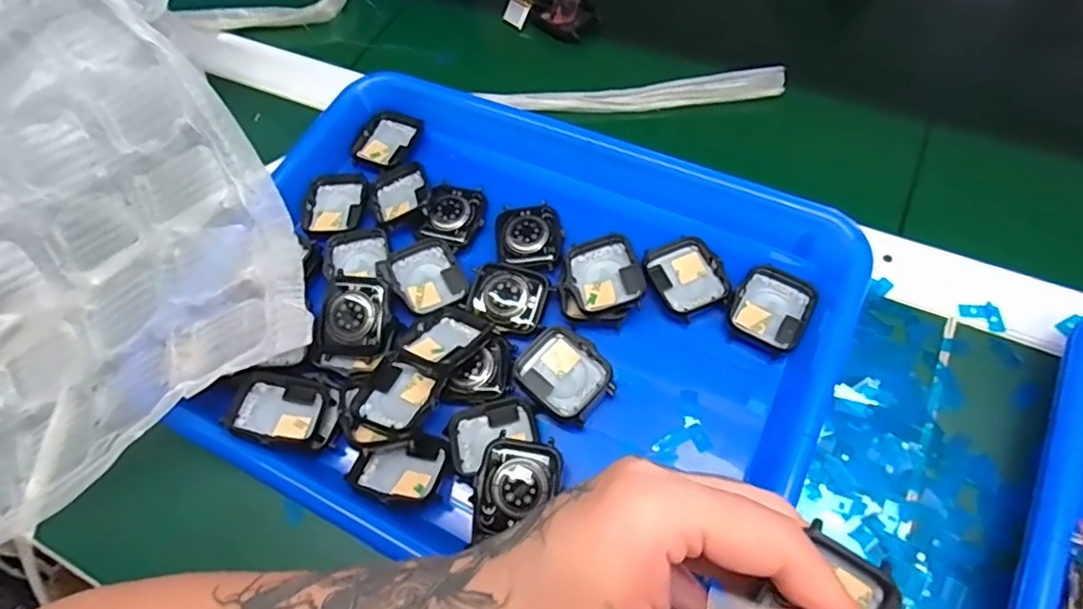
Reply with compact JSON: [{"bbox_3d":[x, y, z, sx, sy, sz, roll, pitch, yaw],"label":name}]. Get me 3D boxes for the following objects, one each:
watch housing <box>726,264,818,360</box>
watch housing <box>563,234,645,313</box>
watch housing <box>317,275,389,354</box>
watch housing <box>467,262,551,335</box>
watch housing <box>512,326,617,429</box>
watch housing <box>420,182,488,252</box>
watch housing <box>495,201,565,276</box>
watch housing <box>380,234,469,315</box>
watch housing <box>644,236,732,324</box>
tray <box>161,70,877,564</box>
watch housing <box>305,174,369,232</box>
[{"bbox_3d":[0.120,0.002,0.318,0.038,0.009,0.043,25,69,19],"label":"watch housing"},{"bbox_3d":[0.033,-0.016,0.328,0.038,0.011,0.043,-14,62,0],"label":"watch housing"},{"bbox_3d":[-0.100,0.006,0.326,0.036,0.007,0.041,4,85,2],"label":"watch housing"},{"bbox_3d":[-0.018,-0.004,0.330,0.041,0.009,0.035,15,66,15],"label":"watch housing"},{"bbox_3d":[0.011,0.035,0.305,0.046,0.009,0.039,38,73,23],"label":"watch housing"},{"bbox_3d":[-0.052,-0.054,0.360,0.033,0.010,0.042,12,67,7],"label":"watch housing"},{"bbox_3d":[-0.007,-0.039,0.350,0.038,0.007,0.043,-4,62,6],"label":"watch housing"},{"bbox_3d":[-0.067,-0.017,0.344,0.037,0.014,0.043,-34,64,-10],"label":"watch housing"},{"bbox_3d":[0.079,-0.016,0.331,0.037,0.008,0.044,-23,62,-5],"label":"watch housing"},{"bbox_3d":[-0.021,0.002,0.329,0.325,0.035,0.264,23,68,18],"label":"tray"},{"bbox_3d":[-0.128,-0.065,0.383,0.037,0.009,0.042,-2,62,6],"label":"watch housing"}]

